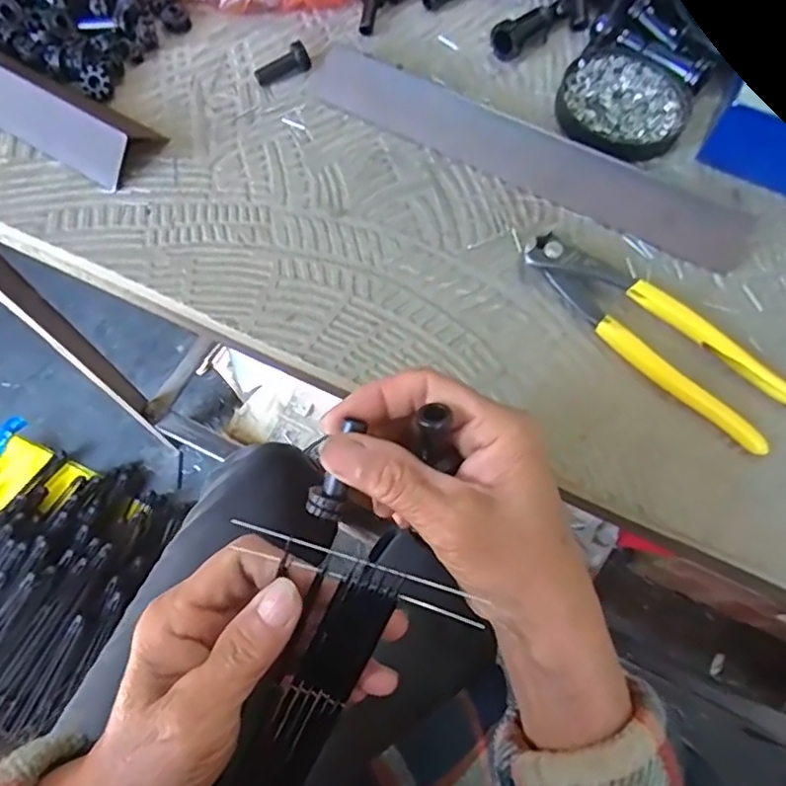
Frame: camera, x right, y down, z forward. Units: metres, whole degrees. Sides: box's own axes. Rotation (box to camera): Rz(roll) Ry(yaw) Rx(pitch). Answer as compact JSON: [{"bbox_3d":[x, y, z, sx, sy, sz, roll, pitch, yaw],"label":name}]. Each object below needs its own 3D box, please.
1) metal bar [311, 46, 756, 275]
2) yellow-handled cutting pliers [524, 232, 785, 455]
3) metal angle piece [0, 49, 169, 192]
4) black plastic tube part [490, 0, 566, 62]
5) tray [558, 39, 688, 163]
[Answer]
[{"bbox_3d":[0.081,-0.148,0.371,0.283,0.024,0.033,26,69,8],"label":"metal bar"},{"bbox_3d":[0.143,-0.034,0.337,0.161,0.013,0.045,40,72,13],"label":"yellow-handled cutting pliers"},{"bbox_3d":[-0.256,-0.203,0.379,0.236,0.024,0.052,31,70,10],"label":"metal angle piece"},{"bbox_3d":[0.098,-0.257,0.422,0.067,0.022,0.021,-41,75,-17],"label":"black plastic tube part"},{"bbox_3d":[0.154,-0.194,0.401,0.083,0.010,0.083,26,69,8],"label":"tray"}]

